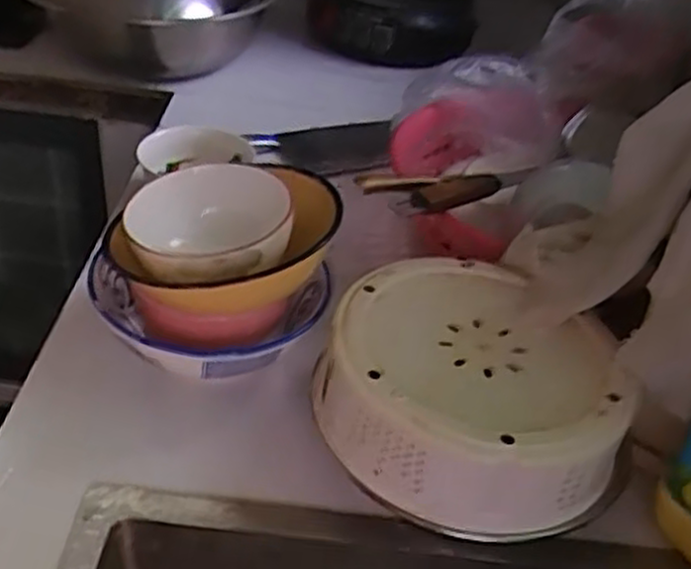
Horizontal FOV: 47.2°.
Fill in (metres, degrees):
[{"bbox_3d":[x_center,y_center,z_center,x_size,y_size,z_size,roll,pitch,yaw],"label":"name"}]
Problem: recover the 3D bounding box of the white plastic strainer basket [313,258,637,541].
[{"bbox_3d":[0.091,0.066,0.569,0.213,0.070,0.212,15,39,10],"label":"white plastic strainer basket"}]

